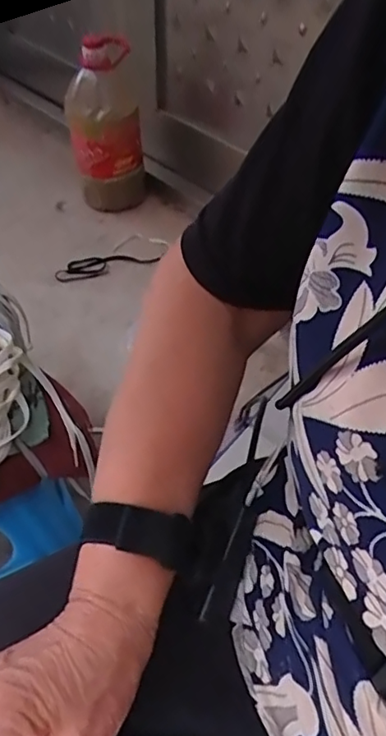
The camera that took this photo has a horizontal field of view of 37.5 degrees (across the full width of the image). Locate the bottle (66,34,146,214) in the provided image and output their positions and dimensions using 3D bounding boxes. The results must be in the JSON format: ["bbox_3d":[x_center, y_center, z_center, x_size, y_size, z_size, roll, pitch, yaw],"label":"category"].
[{"bbox_3d":[-0.204,-0.565,1.363,0.150,0.359,0.168,4,46,1],"label":"bottle"}]

